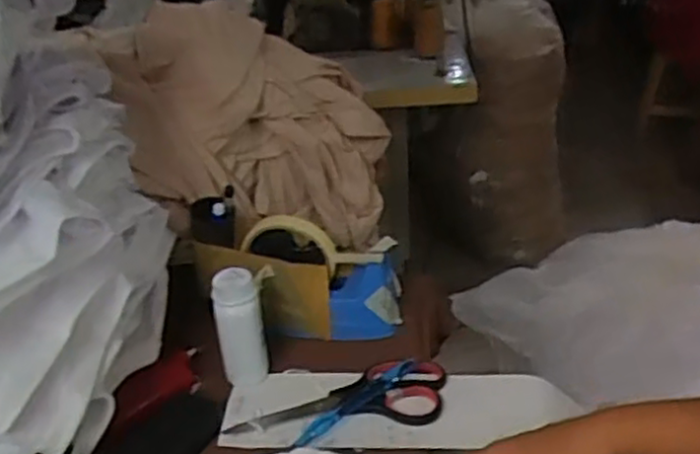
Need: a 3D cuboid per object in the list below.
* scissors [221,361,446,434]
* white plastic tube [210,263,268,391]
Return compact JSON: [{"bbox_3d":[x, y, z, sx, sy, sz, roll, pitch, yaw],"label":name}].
[{"bbox_3d":[-0.008,0.143,0.597,0.182,0.011,0.064,-9,32,-8],"label":"scissors"},{"bbox_3d":[-0.094,0.086,0.613,0.037,0.102,0.036,-13,33,-14],"label":"white plastic tube"}]

